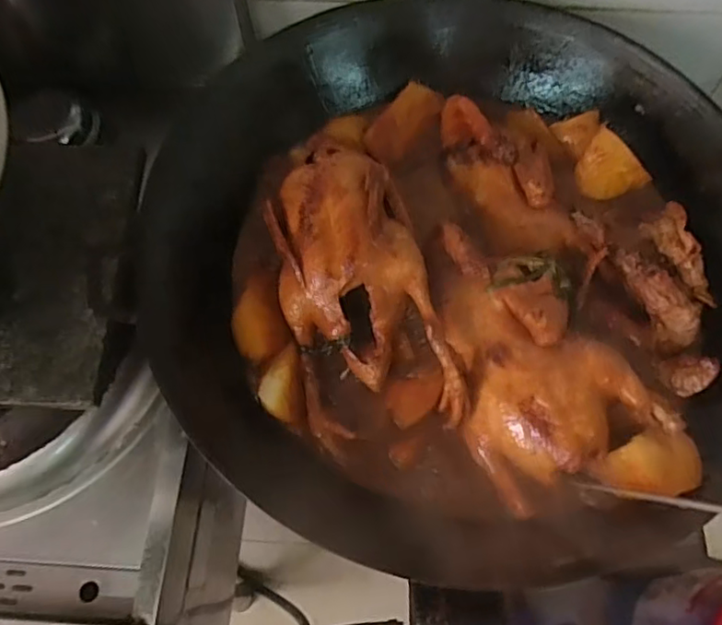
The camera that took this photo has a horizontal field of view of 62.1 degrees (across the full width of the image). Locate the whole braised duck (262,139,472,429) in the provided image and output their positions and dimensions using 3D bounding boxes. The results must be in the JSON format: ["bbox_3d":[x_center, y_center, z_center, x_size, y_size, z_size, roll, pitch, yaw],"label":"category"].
[{"bbox_3d":[-0.010,-0.048,0.603,0.151,0.072,0.332,-15,65,-6],"label":"whole braised duck"}]

